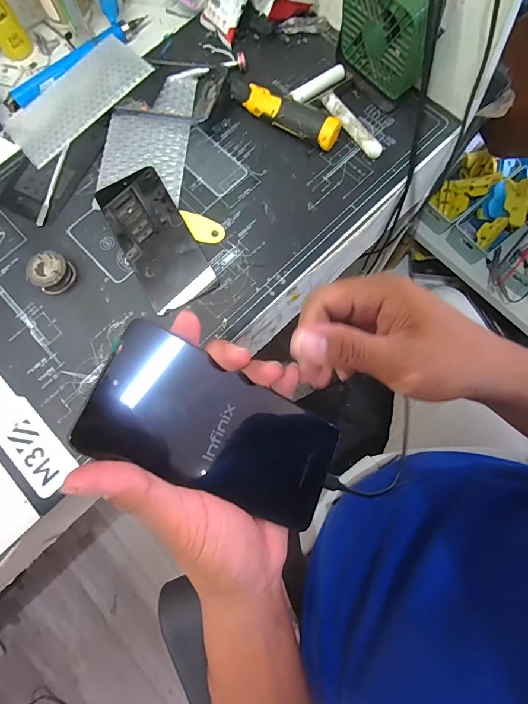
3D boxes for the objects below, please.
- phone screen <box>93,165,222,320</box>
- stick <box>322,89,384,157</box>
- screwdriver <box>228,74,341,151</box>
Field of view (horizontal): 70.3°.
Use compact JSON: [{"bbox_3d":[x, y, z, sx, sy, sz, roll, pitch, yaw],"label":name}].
[{"bbox_3d":[-0.116,-0.122,0.398,0.072,0.010,0.160,-29,78,-5],"label":"phone screen"},{"bbox_3d":[0.098,-0.254,0.421,0.017,0.015,0.097,-34,79,-6],"label":"stick"},{"bbox_3d":[0.022,-0.271,0.420,0.136,0.028,0.038,32,80,8],"label":"screwdriver"}]

